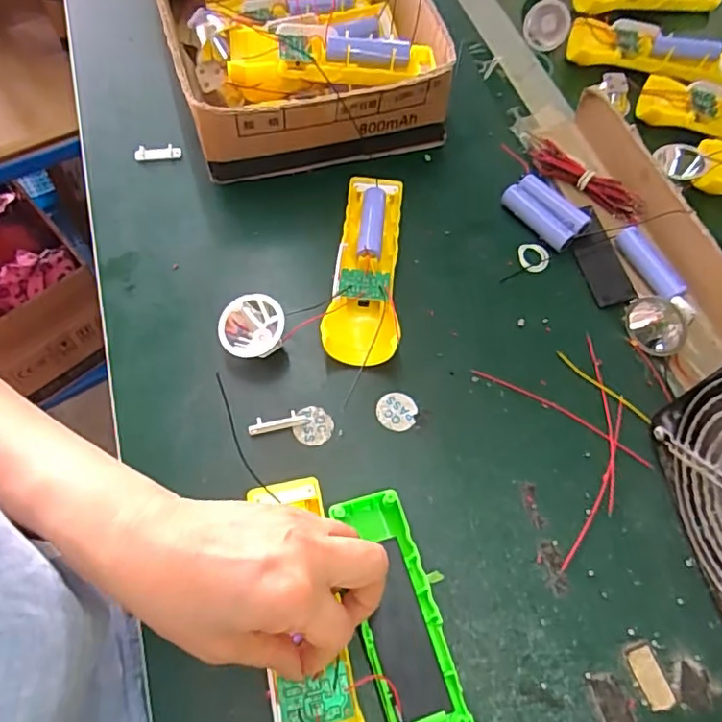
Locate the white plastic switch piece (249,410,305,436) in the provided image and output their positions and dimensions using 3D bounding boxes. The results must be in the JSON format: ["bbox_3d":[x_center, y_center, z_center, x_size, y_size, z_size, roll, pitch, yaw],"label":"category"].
[{"bbox_3d":[-0.055,0.040,0.364,0.036,0.013,0.008,-10,63,-7],"label":"white plastic switch piece"}]

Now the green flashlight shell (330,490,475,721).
[{"bbox_3d":[0.028,0.152,0.302,0.049,0.025,0.162,-12,63,-9],"label":"green flashlight shell"}]

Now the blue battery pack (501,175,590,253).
[{"bbox_3d":[0.148,-0.120,0.451,0.034,0.018,0.065,-40,71,-20],"label":"blue battery pack"}]

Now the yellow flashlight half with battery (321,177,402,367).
[{"bbox_3d":[0.007,-0.074,0.414,0.049,0.035,0.161,7,62,2],"label":"yellow flashlight half with battery"}]

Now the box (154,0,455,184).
[{"bbox_3d":[-0.076,-0.359,0.528,0.218,0.087,0.424,-12,63,-8],"label":"box"}]

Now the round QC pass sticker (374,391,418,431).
[{"bbox_3d":[0.024,0.034,0.377,0.026,0.004,0.026,0,68,0],"label":"round QC pass sticker"}]

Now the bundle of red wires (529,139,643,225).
[{"bbox_3d":[0.184,-0.149,0.464,0.019,0.019,0.108,-39,70,-20],"label":"bundle of red wires"}]

